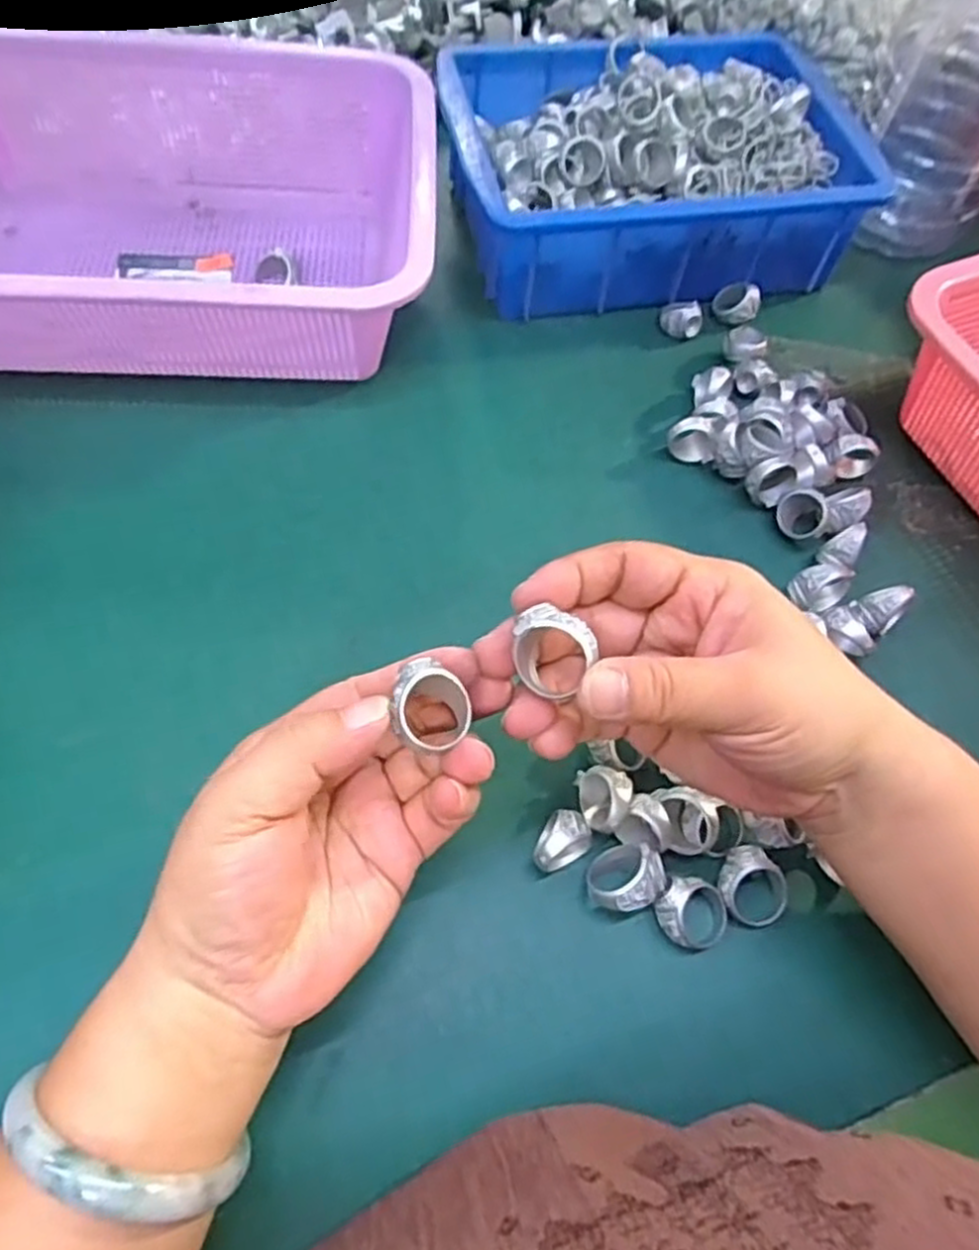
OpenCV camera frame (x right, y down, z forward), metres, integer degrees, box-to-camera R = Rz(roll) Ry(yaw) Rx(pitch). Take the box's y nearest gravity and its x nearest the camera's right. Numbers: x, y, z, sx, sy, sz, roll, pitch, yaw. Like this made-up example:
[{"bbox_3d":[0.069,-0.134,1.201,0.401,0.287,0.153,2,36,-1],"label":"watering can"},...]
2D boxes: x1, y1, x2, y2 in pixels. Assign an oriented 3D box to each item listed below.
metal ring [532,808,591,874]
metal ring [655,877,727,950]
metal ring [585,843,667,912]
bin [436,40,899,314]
[{"bbox_3d":[0.028,0.089,0.308,0.018,0.023,0.024,35,63,15],"label":"metal ring"},{"bbox_3d":[0.080,0.114,0.302,0.028,0.019,0.025,-10,61,-10],"label":"metal ring"},{"bbox_3d":[0.052,0.100,0.304,0.031,0.023,0.026,-12,61,-11],"label":"metal ring"},{"bbox_3d":[0.093,-0.287,0.492,0.238,0.092,0.182,-6,60,-8],"label":"bin"}]

